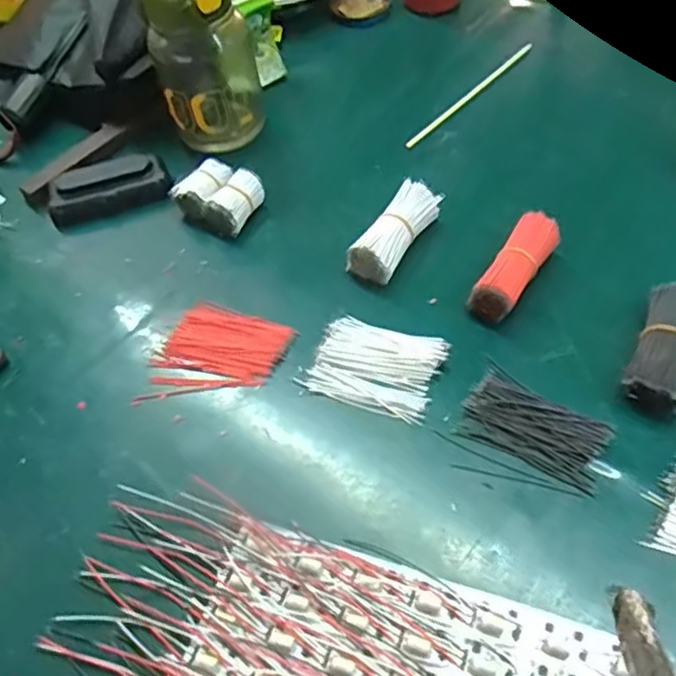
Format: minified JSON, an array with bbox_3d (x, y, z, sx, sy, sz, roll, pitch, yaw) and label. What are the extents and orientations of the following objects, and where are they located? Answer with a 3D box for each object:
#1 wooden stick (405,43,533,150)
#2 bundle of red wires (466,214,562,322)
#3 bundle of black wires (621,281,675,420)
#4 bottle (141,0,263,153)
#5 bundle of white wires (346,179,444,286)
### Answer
[{"bbox_3d":[0.132,-0.237,0.642,0.010,0.009,0.196,36,64,27],"label":"wooden stick"},{"bbox_3d":[0.133,-0.052,0.497,0.032,0.041,0.086,28,60,22],"label":"bundle of red wires"},{"bbox_3d":[0.222,0.008,0.445,0.039,0.039,0.090,21,58,19],"label":"bundle of black wires"},{"bbox_3d":[-0.118,-0.249,0.578,0.086,0.170,0.071,-10,54,-3],"label":"bottle"},{"bbox_3d":[0.044,-0.085,0.525,0.038,0.033,0.086,28,60,22],"label":"bundle of white wires"}]

